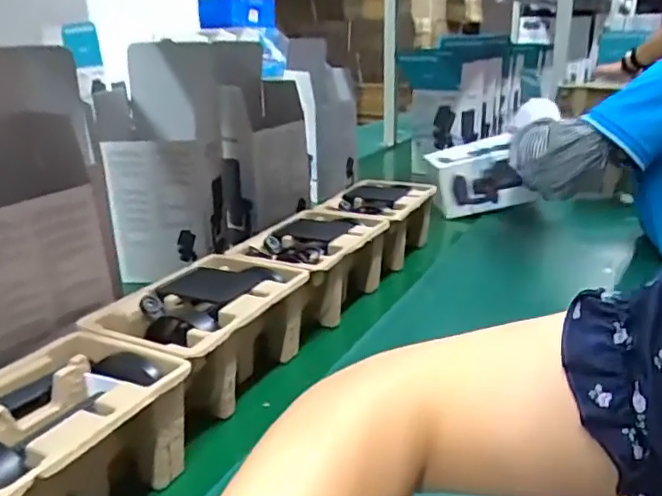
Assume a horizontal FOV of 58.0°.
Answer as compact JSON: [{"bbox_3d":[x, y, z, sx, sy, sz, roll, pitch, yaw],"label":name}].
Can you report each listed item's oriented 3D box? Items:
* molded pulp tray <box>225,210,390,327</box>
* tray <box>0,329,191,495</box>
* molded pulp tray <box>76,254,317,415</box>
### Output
[{"bbox_3d":[-0.019,0.030,0.877,0.153,0.113,0.237,7,22,25],"label":"molded pulp tray"},{"bbox_3d":[-0.233,0.168,0.473,0.148,0.103,0.227,8,22,26],"label":"tray"},{"bbox_3d":[-0.137,0.100,0.676,0.159,0.112,0.231,8,22,26],"label":"molded pulp tray"}]

